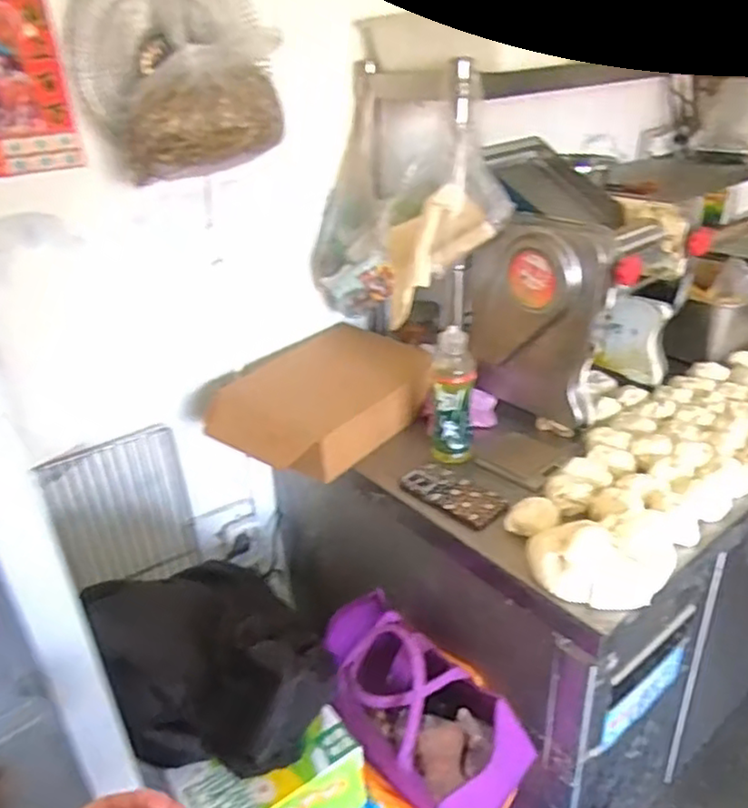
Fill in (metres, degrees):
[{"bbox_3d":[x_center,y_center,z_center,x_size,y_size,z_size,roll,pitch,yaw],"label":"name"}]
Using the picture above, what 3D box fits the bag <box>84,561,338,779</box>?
[{"bbox_3d":[-0.204,0.313,0.831,0.209,0.146,0.308,-19,32,-27],"label":"bag"}]

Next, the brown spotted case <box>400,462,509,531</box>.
[{"bbox_3d":[0.121,0.137,1.042,0.077,0.010,0.172,-26,36,-35],"label":"brown spotted case"}]

